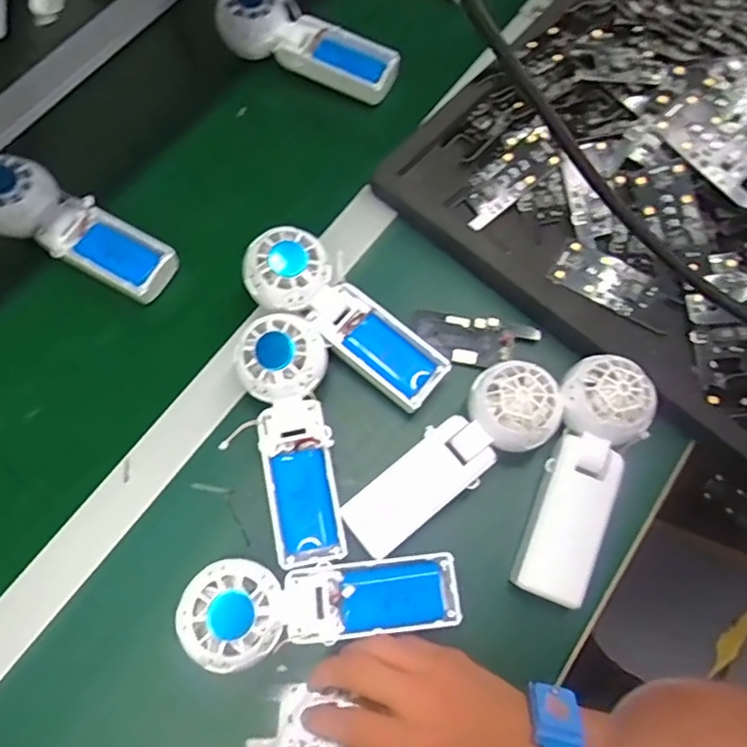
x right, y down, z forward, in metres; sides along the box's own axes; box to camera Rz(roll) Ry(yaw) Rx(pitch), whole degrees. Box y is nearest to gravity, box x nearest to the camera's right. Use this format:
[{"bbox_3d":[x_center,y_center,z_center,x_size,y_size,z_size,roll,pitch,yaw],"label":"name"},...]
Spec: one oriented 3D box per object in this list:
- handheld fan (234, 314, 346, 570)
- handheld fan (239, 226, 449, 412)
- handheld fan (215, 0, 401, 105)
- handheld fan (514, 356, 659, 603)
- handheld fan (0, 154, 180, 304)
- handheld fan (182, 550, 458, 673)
[{"bbox_3d":[-0.056,0.045,0.408,0.059,0.032,0.169,-9,84,-2],"label":"handheld fan"},{"bbox_3d":[-0.022,-0.042,0.440,0.168,0.033,0.056,39,74,-3],"label":"handheld fan"},{"bbox_3d":[-0.061,-0.315,0.543,0.170,0.047,0.056,23,72,9],"label":"handheld fan"},{"bbox_3d":[0.146,0.069,0.393,0.056,0.034,0.165,20,72,8],"label":"handheld fan"},{"bbox_3d":[-0.246,-0.119,0.479,0.171,0.033,0.061,29,72,-3],"label":"handheld fan"},{"bbox_3d":[-0.032,0.145,0.368,0.170,0.027,0.055,0,68,-15],"label":"handheld fan"}]

